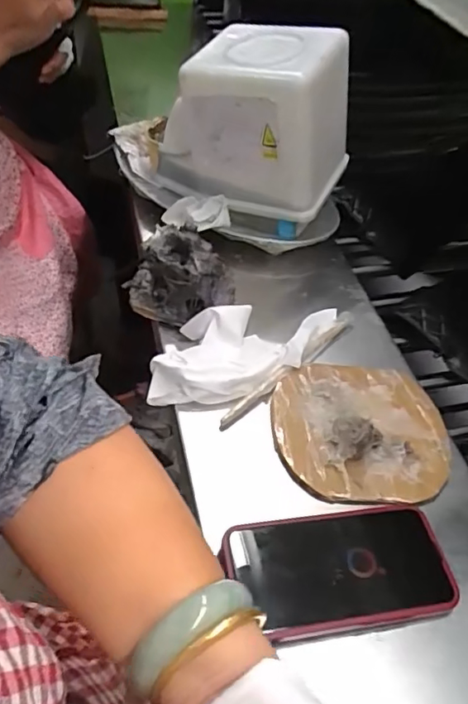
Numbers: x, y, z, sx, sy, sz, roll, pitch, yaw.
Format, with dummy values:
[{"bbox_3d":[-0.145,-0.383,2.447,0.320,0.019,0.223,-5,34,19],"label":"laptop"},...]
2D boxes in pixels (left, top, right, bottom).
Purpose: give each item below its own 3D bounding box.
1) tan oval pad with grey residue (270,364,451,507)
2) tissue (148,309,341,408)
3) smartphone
[{"bbox_3d":[0.111,0.063,0.470,0.151,0.019,0.140,4,46,-3],"label":"tan oval pad with grey residue"},{"bbox_3d":[0.016,-0.012,0.515,0.211,0.027,0.089,-23,53,-26],"label":"tissue"},{"bbox_3d":[0.074,0.157,0.379,0.155,0.019,0.080,-5,47,-11],"label":"smartphone"}]

